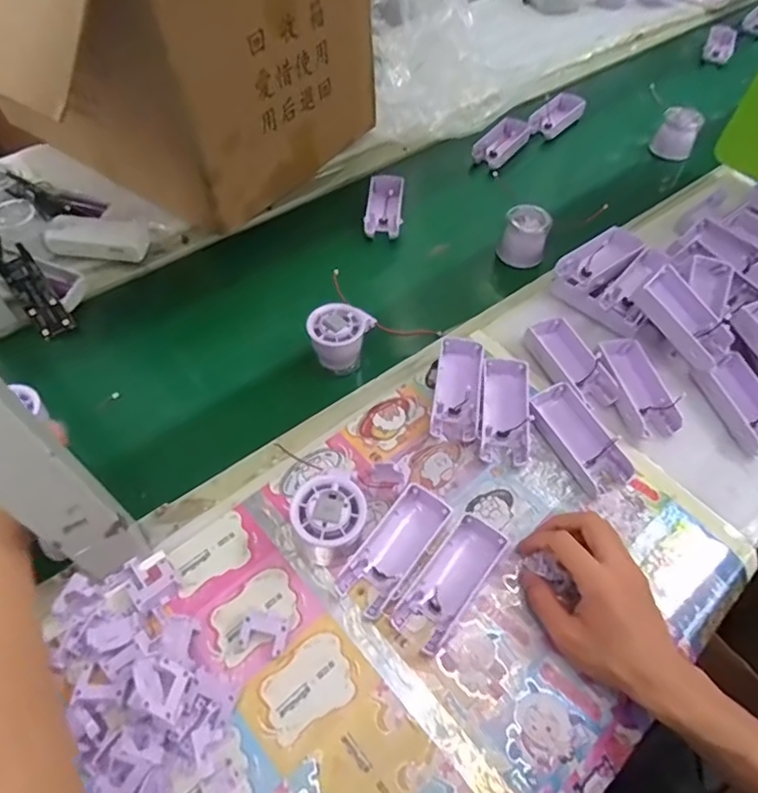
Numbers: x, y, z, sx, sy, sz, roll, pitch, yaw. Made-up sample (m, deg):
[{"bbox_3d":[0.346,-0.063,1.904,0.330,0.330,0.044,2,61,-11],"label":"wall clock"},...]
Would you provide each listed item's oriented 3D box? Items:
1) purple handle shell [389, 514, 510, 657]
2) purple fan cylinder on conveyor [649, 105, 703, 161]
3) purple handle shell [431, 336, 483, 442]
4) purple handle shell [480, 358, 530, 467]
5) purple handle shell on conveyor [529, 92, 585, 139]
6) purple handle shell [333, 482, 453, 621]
[{"bbox_3d":[0.061,0.146,0.443,0.043,0.024,0.114,34,61,19],"label":"purple handle shell"},{"bbox_3d":[0.443,-0.392,0.811,0.056,0.057,0.065,25,58,17],"label":"purple fan cylinder on conveyor"},{"bbox_3d":[0.077,-0.007,0.543,0.042,0.027,0.107,9,56,3],"label":"purple handle shell"},{"bbox_3d":[0.122,0.014,0.529,0.045,0.025,0.104,9,56,3],"label":"purple handle shell"},{"bbox_3d":[0.287,-0.451,0.877,0.054,0.031,0.107,32,60,21],"label":"purple handle shell on conveyor"},{"bbox_3d":[0.013,0.125,0.455,0.045,0.024,0.109,34,61,18],"label":"purple handle shell"}]

